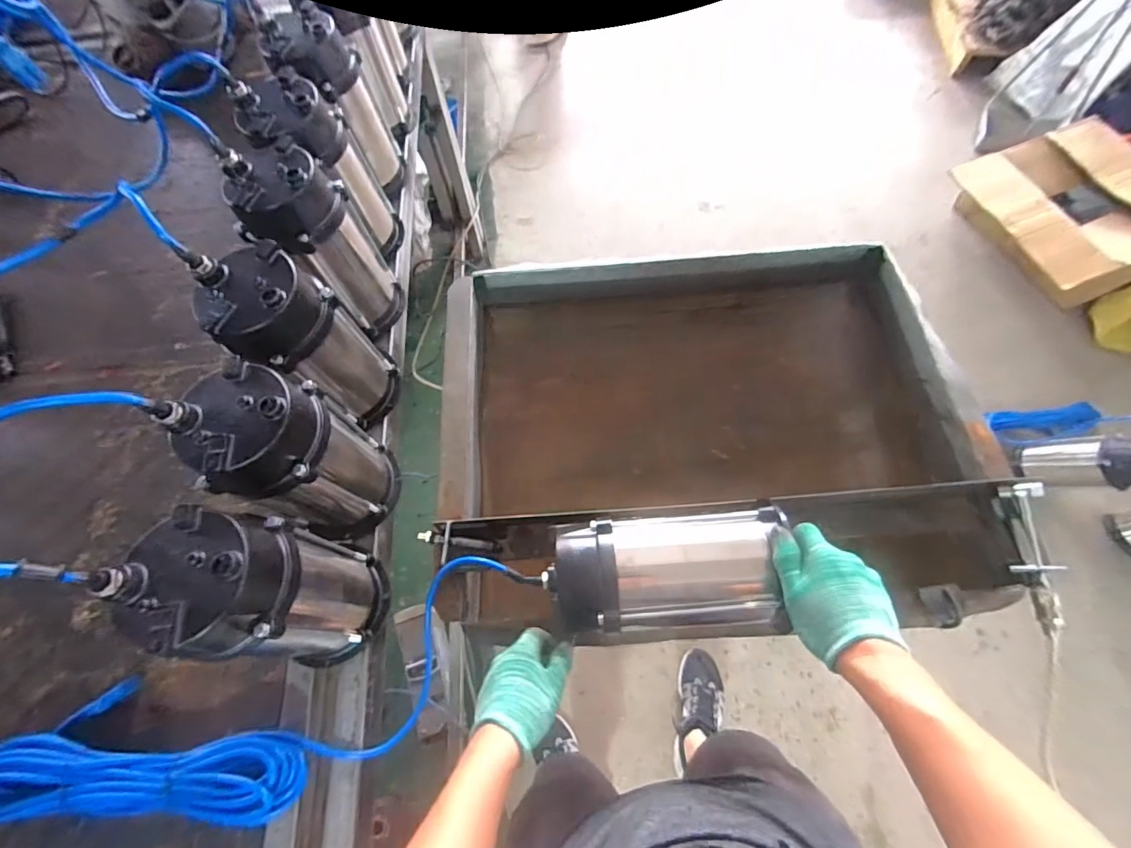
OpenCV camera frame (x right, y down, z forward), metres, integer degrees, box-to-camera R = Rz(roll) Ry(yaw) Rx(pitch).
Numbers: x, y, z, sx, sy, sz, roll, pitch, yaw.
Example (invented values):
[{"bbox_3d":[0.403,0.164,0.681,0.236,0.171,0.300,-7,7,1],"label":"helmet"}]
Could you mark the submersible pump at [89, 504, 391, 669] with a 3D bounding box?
[{"bbox_3d":[-0.295,0.179,0.498,0.113,0.265,0.130,0,67,4],"label":"submersible pump"}]

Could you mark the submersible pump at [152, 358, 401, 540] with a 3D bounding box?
[{"bbox_3d":[-0.302,0.040,0.555,0.114,0.254,0.123,2,67,4],"label":"submersible pump"}]

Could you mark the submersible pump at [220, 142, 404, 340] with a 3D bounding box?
[{"bbox_3d":[-0.329,-0.234,0.669,0.120,0.255,0.110,-1,67,3],"label":"submersible pump"}]

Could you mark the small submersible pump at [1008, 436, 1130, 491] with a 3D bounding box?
[{"bbox_3d":[1.400,0.108,1.304,0.115,0.293,0.126,44,74,-11],"label":"small submersible pump"}]

